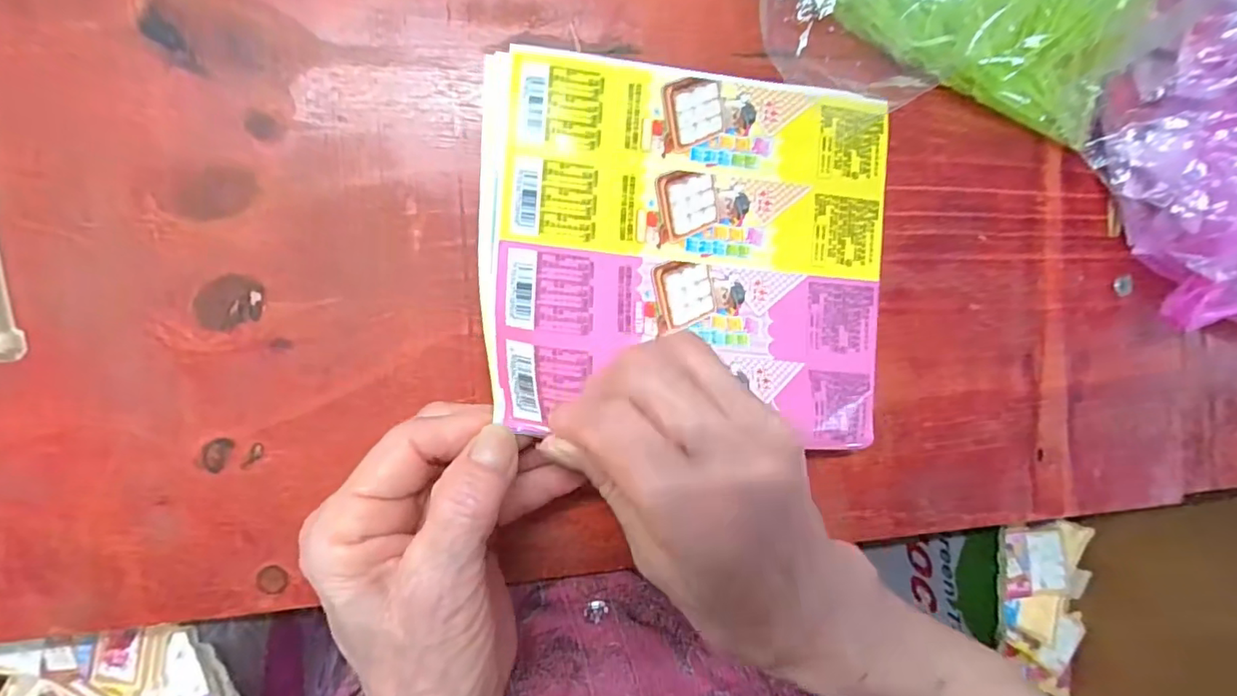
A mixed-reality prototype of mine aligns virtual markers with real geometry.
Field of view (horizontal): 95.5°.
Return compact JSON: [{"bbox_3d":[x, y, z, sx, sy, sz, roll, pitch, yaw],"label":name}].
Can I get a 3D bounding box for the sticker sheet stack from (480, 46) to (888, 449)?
[{"bbox_3d":[0.034,-0.044,0.226,0.180,0.047,0.151,7,91,-9],"label":"sticker sheet stack"}]

